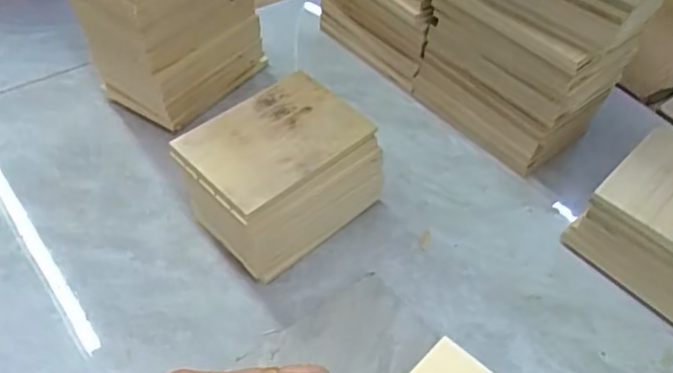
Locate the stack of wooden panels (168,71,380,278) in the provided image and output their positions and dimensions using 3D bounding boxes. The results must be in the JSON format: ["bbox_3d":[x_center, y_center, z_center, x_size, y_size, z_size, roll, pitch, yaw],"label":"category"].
[{"bbox_3d":[-0.039,-0.005,0.419,0.115,0.074,0.080,-34,59,-31],"label":"stack of wooden panels"}]

